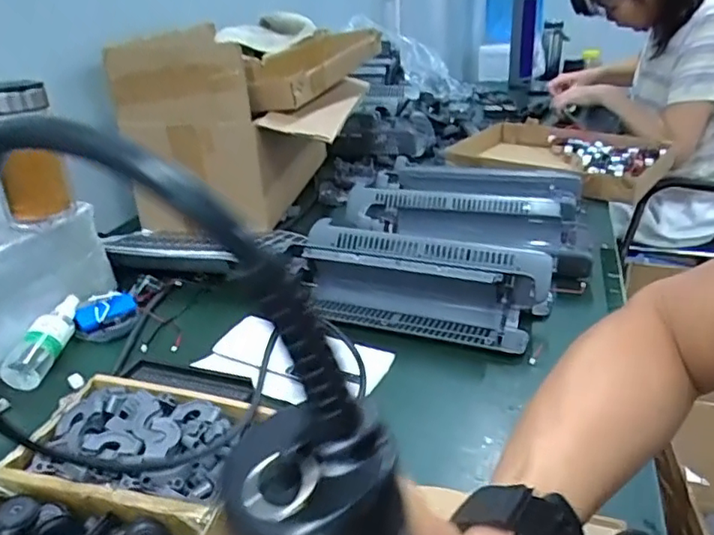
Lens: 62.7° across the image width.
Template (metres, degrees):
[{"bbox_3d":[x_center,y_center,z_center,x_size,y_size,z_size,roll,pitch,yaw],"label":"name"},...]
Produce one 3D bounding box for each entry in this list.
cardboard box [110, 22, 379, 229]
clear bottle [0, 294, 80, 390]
[{"bbox_3d":[-0.170,-0.262,1.041,0.310,0.262,0.411,4,26,15],"label":"cardboard box"},{"bbox_3d":[-0.335,0.071,0.637,0.033,0.034,0.127,2,41,10],"label":"clear bottle"}]

